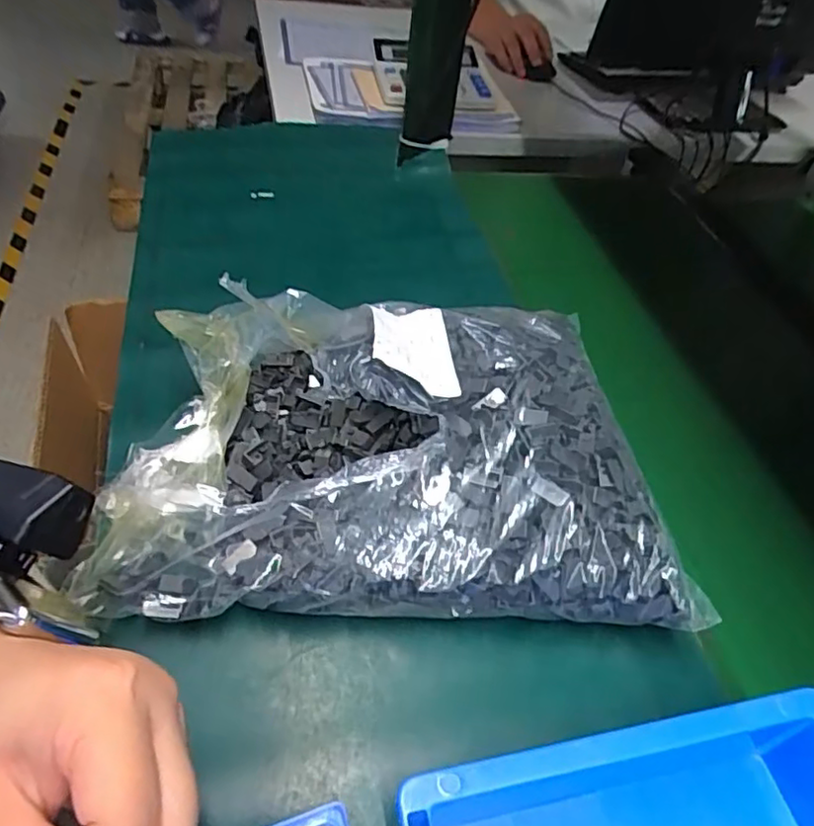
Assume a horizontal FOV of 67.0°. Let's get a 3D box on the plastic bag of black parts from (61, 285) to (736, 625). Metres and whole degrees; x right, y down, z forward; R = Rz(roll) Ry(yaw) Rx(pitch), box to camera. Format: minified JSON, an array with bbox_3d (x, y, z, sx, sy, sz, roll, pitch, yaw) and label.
[{"bbox_3d":[-0.009,0.014,0.389,0.344,0.125,0.208,2,46,-3],"label":"plastic bag of black parts"}]

